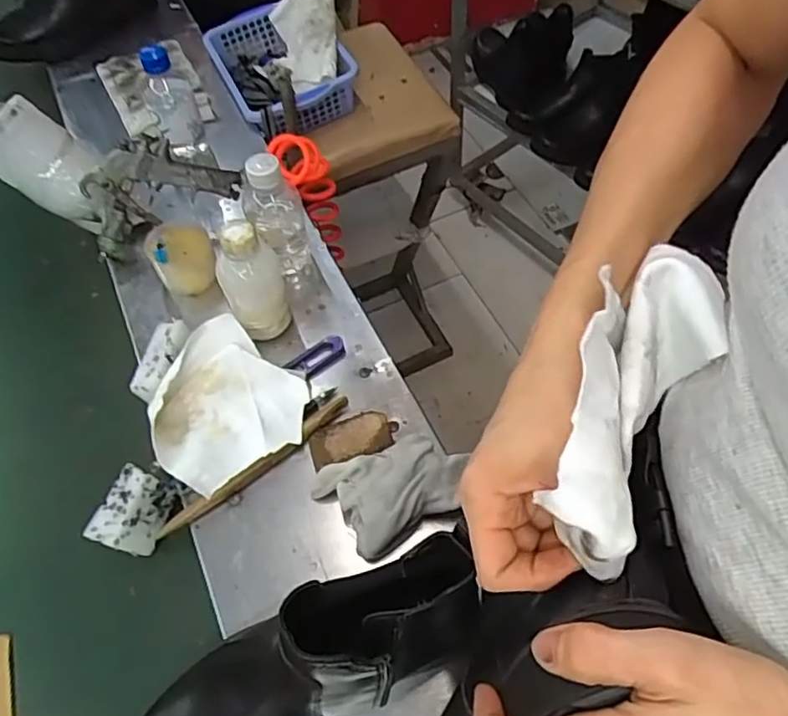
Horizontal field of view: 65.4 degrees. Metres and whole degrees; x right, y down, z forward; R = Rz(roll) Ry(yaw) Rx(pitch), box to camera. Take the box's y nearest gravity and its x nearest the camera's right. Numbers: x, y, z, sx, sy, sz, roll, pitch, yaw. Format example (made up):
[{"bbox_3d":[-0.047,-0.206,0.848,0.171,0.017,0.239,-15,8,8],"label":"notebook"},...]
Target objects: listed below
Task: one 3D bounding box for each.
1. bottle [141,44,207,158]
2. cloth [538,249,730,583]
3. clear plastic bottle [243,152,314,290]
[{"bbox_3d":[-0.268,-0.310,0.738,0.056,0.118,0.060,-19,59,-7],"label":"bottle"},{"bbox_3d":[0.108,0.016,0.278,0.050,0.066,0.149,24,62,17],"label":"cloth"},{"bbox_3d":[-0.123,-0.143,0.639,0.055,0.147,0.064,-14,59,-5],"label":"clear plastic bottle"}]

